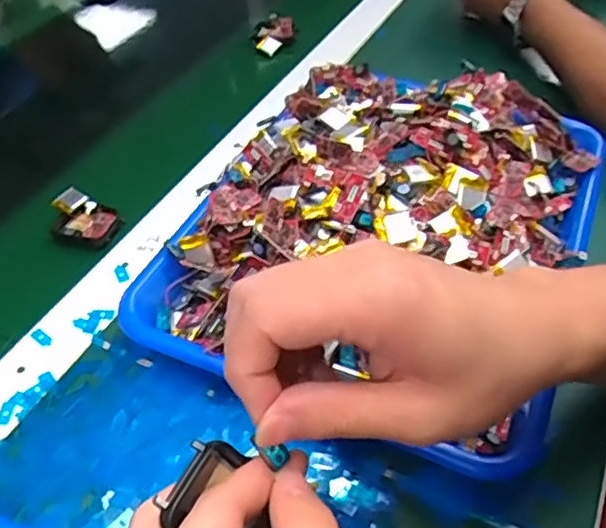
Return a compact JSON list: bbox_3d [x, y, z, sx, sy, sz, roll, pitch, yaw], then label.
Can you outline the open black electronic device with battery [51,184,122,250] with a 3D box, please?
[{"bbox_3d":[-0.162,-0.033,0.472,0.053,0.016,0.041,12,48,12],"label":"open black electronic device with battery"}]

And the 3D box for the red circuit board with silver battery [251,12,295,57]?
[{"bbox_3d":[-0.032,-0.248,0.689,0.045,0.024,0.064,0,46,1],"label":"red circuit board with silver battery"}]

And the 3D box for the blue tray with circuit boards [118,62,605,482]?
[{"bbox_3d":[0.061,-0.039,0.436,0.260,0.074,0.323,16,49,15],"label":"blue tray with circuit boards"}]

